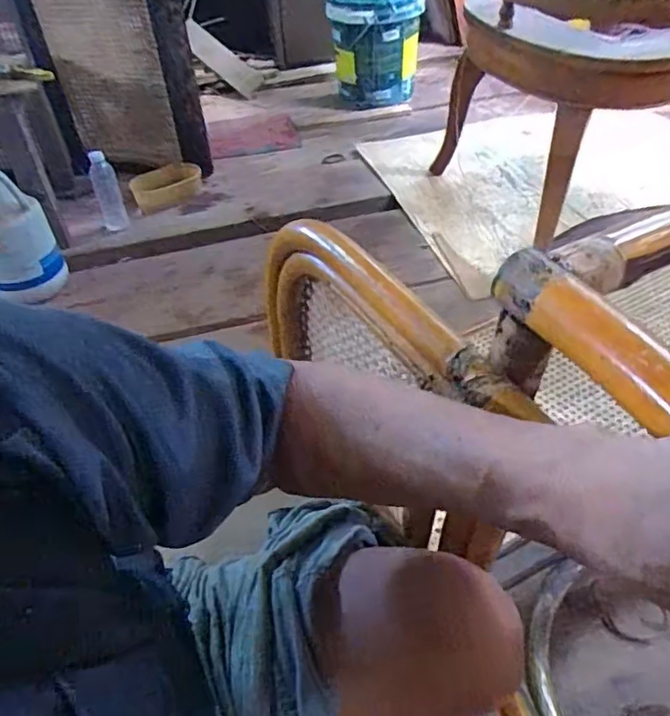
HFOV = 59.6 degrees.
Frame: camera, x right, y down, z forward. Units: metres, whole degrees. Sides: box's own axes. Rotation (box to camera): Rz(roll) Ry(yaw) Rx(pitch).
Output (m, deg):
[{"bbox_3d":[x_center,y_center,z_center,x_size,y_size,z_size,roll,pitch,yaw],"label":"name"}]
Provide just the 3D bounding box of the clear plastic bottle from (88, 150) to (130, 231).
[{"bbox_3d":[-0.556,-0.409,1.427,0.062,0.190,0.068,-18,43,-13],"label":"clear plastic bottle"}]

